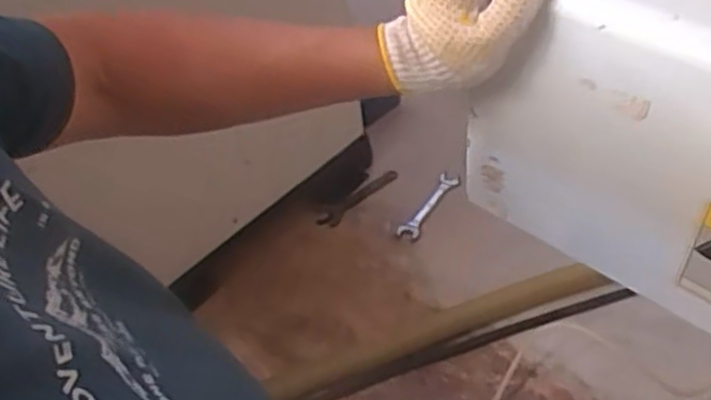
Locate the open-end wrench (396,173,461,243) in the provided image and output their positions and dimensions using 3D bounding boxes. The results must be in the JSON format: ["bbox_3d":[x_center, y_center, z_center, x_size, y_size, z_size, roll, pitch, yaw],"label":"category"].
[{"bbox_3d":[0.194,0.018,1.970,0.056,0.015,0.239,33,65,14],"label":"open-end wrench"}]

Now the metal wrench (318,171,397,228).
[{"bbox_3d":[0.006,-0.002,1.994,0.248,0.014,0.059,-35,52,-11],"label":"metal wrench"}]

